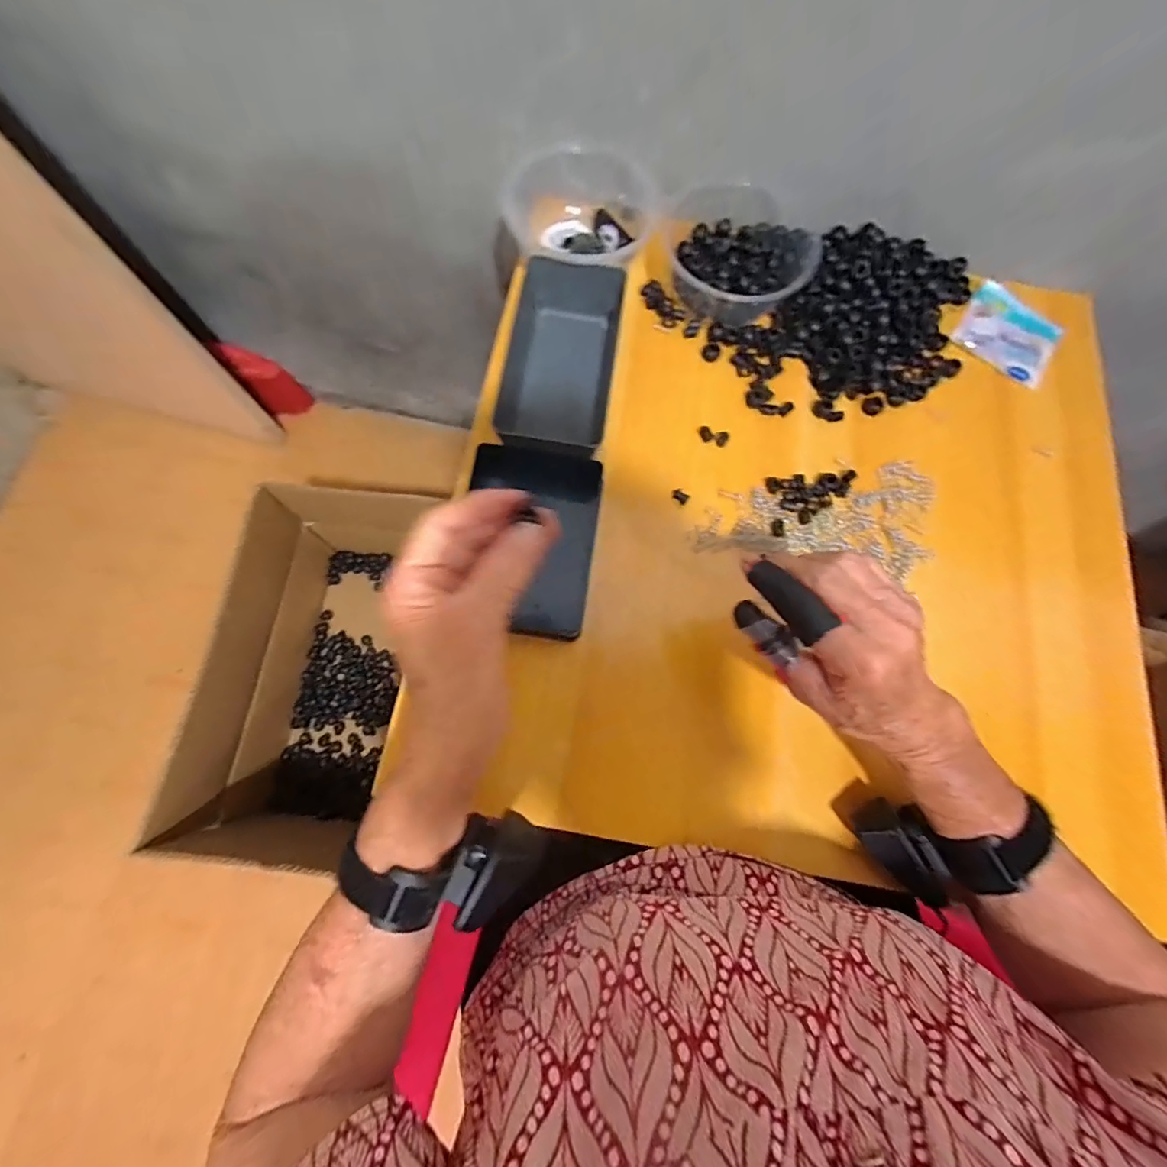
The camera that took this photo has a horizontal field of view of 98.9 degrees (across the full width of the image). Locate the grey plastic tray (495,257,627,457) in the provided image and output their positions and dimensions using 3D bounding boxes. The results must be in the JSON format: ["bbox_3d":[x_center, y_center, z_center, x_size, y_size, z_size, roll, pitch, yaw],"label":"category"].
[{"bbox_3d":[-0.022,-0.217,0.452,0.086,0.049,0.190,9,74,1],"label":"grey plastic tray"}]

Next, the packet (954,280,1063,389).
[{"bbox_3d":[0.426,-0.249,0.501,0.090,0.009,0.088,34,75,6],"label":"packet"}]

